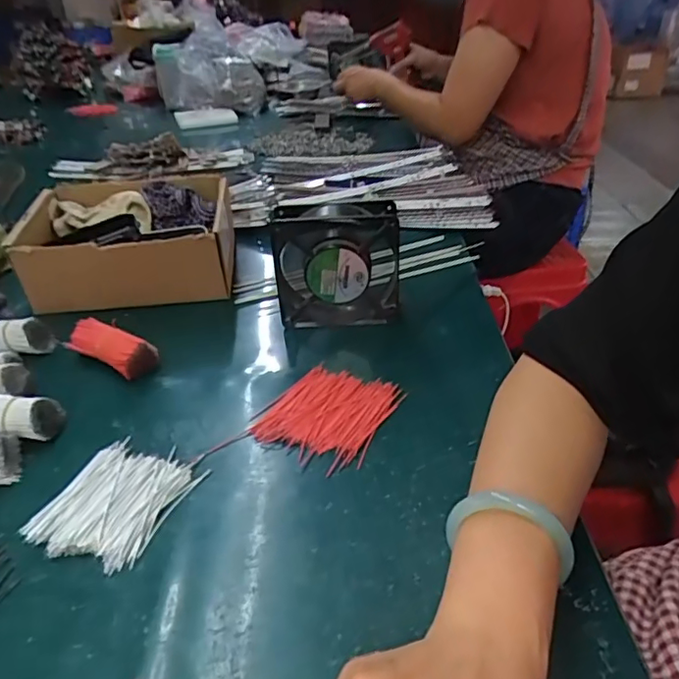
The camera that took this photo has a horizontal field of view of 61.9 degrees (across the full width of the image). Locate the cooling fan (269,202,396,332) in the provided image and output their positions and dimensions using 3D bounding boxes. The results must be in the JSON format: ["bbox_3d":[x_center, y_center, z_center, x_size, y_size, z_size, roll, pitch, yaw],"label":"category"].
[{"bbox_3d":[-0.001,-0.070,0.559,0.122,0.122,0.042,-6,33,-5],"label":"cooling fan"}]

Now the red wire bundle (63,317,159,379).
[{"bbox_3d":[-0.213,0.008,0.529,0.087,0.034,0.030,13,36,21],"label":"red wire bundle"}]

